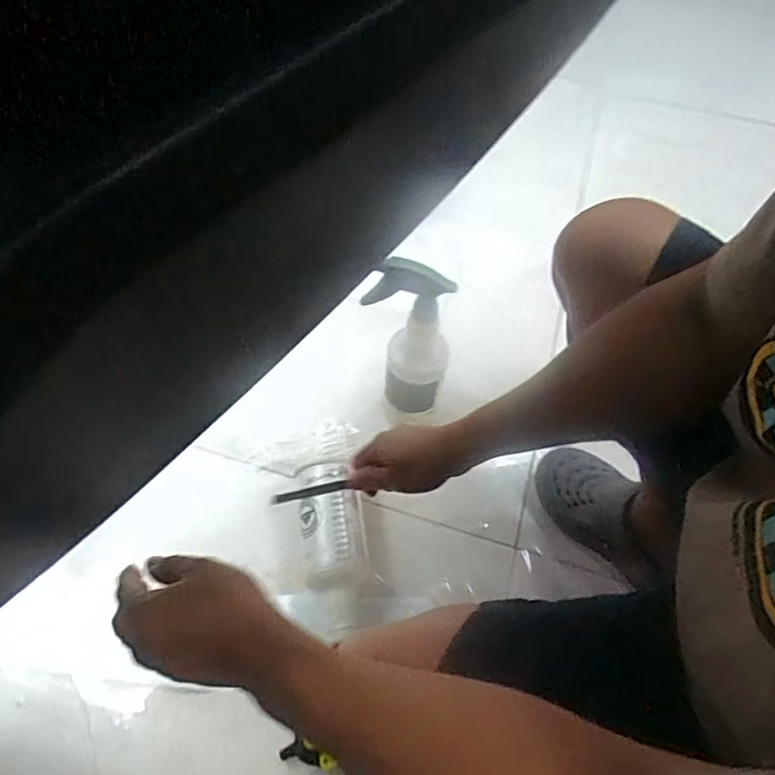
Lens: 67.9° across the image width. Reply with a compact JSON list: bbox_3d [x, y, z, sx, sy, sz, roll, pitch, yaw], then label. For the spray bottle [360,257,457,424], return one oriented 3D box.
[{"bbox_3d":[0.021,-0.058,0.763,0.116,0.288,0.068,4,56,1],"label":"spray bottle"}]

